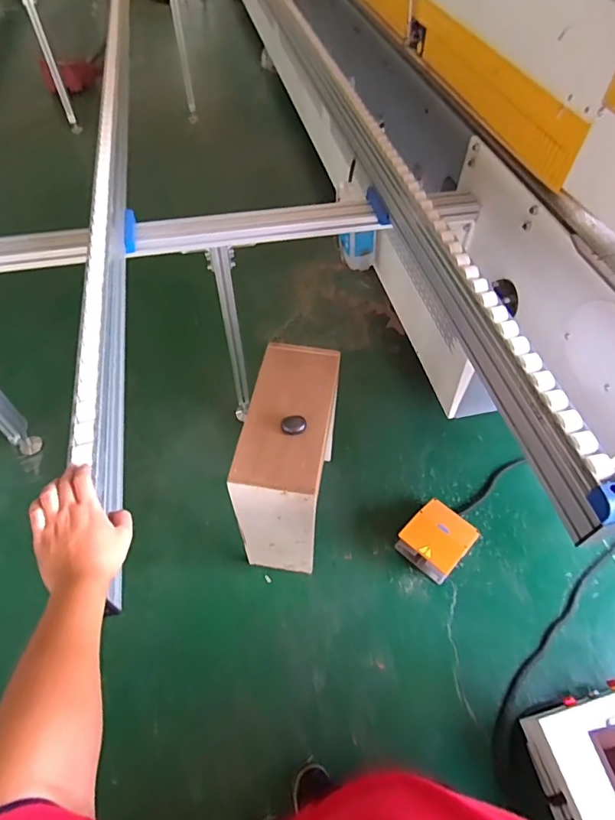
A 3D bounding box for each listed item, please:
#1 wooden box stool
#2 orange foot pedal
[{"bbox_3d":[-0.046,0.161,1.406,0.212,0.562,0.452,8,54,5],"label":"wooden box stool"},{"bbox_3d":[0.441,0.419,1.574,0.191,0.128,0.239,39,62,24],"label":"orange foot pedal"}]

